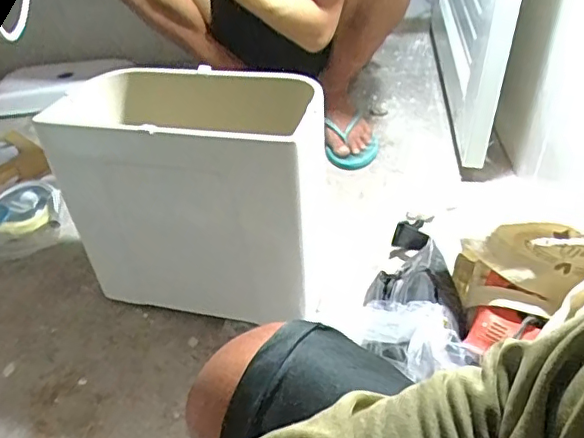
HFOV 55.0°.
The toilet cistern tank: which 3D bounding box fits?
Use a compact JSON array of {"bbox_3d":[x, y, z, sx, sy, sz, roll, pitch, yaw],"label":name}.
[{"bbox_3d":[-0.132,-0.042,0.778,0.336,0.286,0.190,9,43,13],"label":"toilet cistern tank"}]

